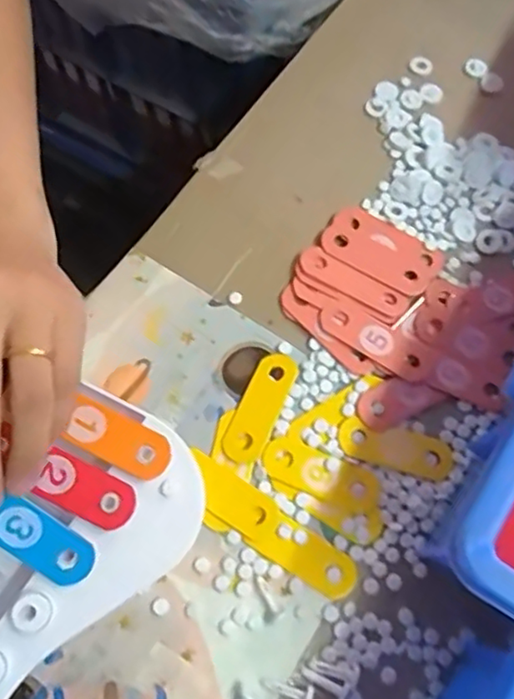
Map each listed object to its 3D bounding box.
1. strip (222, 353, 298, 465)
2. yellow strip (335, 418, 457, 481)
[{"bbox_3d":[0.002,0.032,0.336,0.023,0.004,0.065,24,70,7],"label":"strip"},{"bbox_3d":[0.075,0.055,0.333,0.064,0.008,0.022,15,69,4],"label":"yellow strip"}]

